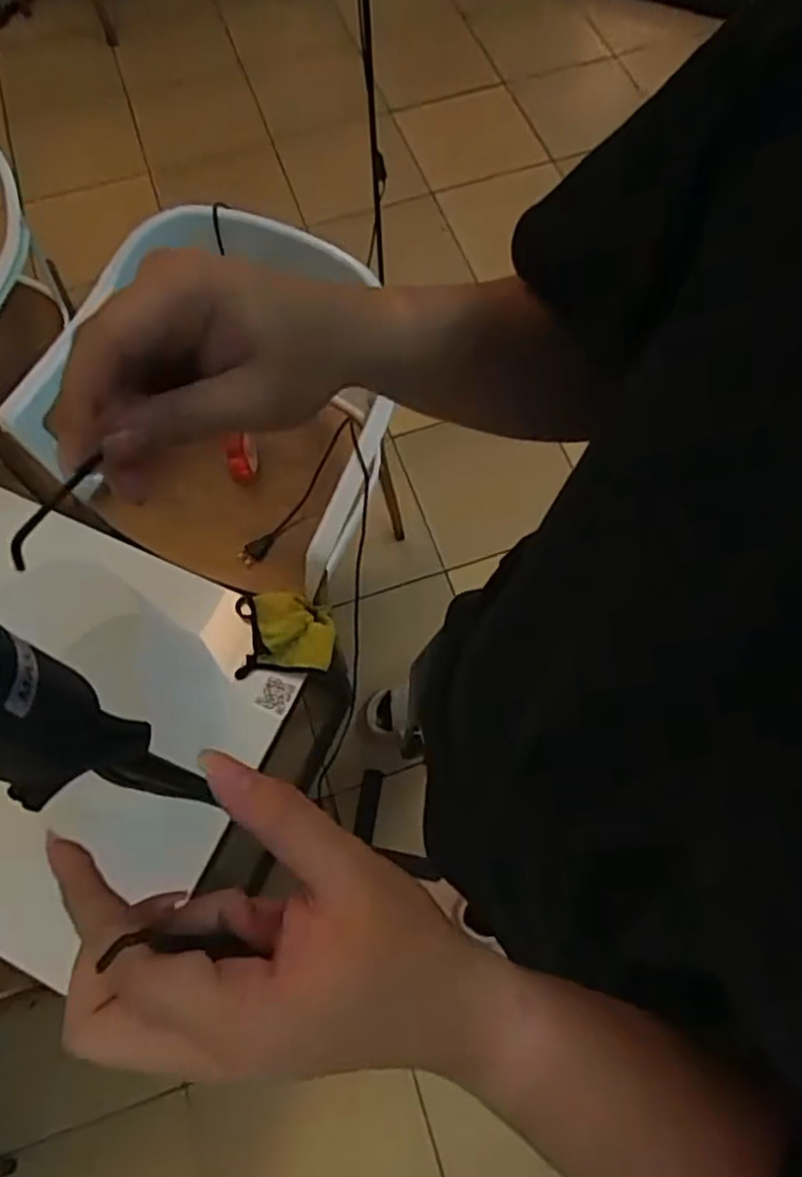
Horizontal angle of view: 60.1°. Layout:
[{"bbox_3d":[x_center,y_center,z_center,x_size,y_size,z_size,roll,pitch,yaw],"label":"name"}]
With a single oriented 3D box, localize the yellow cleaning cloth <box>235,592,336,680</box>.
[{"bbox_3d":[-0.187,0.070,1.107,0.154,0.055,0.132,-3,71,1],"label":"yellow cleaning cloth"}]

